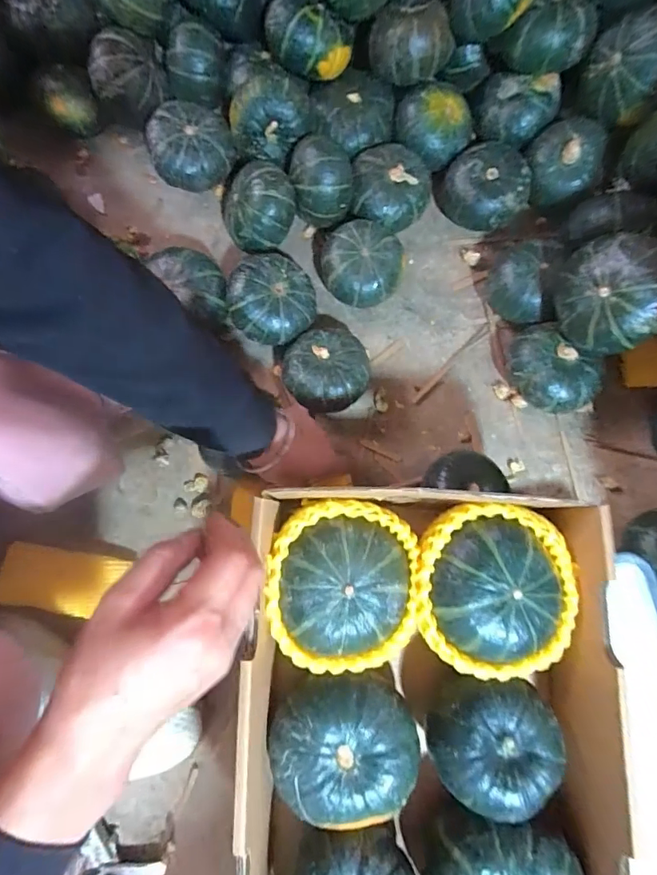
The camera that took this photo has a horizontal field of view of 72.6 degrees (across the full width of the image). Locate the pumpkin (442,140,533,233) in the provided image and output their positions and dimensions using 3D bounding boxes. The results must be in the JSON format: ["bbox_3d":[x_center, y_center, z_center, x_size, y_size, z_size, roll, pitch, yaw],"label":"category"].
[{"bbox_3d":[0.186,-0.297,0.541,0.089,0.068,0.084,0,75,0],"label":"pumpkin"}]

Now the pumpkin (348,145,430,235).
[{"bbox_3d":[0.074,-0.297,0.542,0.090,0.065,0.094,4,75,1],"label":"pumpkin"}]

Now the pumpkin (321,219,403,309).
[{"bbox_3d":[0.037,-0.199,0.526,0.090,0.063,0.089,0,75,0],"label":"pumpkin"}]

